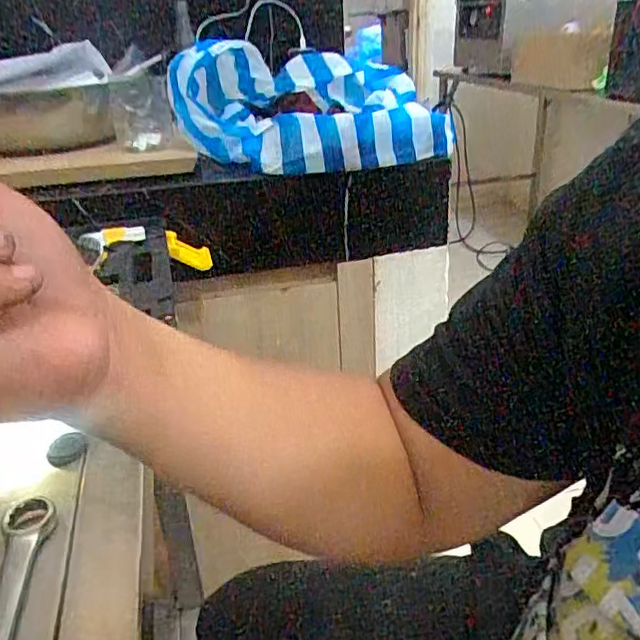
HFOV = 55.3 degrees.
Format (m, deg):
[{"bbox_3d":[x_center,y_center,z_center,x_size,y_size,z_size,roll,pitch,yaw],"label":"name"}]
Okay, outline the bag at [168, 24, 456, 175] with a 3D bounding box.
[{"bbox_3d":[-0.016,-0.296,0.833,0.350,0.151,0.216,-10,26,-12],"label":"bag"}]

